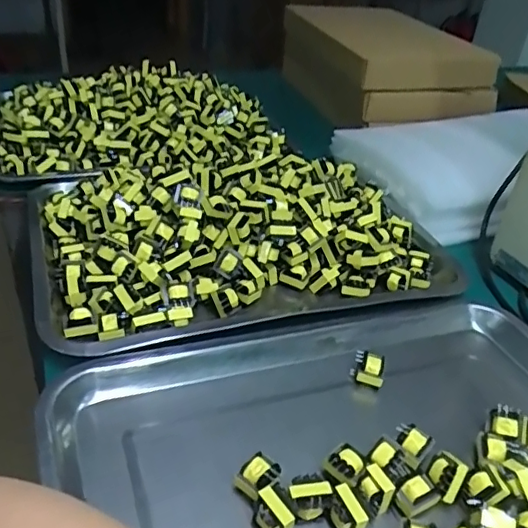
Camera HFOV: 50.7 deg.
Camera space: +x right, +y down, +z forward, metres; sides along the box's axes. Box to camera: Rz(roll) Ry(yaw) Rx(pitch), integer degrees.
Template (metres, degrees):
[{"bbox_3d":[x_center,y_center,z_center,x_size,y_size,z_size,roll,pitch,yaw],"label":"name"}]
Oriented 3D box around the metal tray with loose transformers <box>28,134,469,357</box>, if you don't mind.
[{"bbox_3d":[-0.015,-0.044,0.534,0.391,0.067,0.257,-8,37,-20],"label":"metal tray with loose transformers"}]

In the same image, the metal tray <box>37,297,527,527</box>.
[{"bbox_3d":[0.080,0.138,0.343,0.390,0.035,0.286,-9,37,-20],"label":"metal tray"}]

